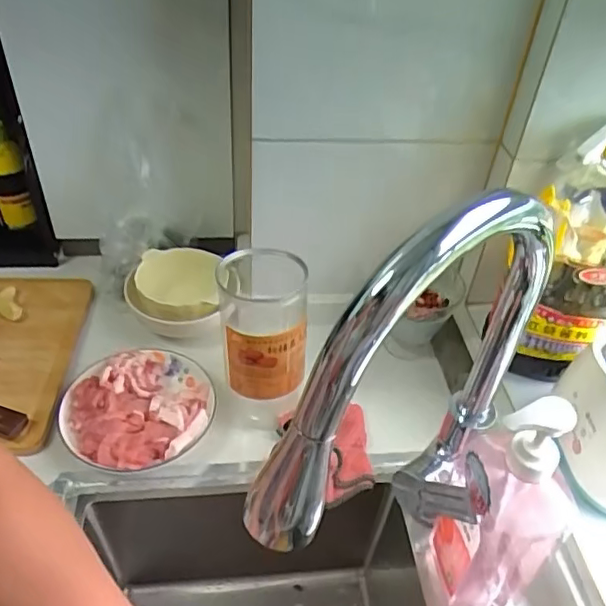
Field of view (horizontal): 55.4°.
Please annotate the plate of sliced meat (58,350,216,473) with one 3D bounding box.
[{"bbox_3d":[-0.195,0.127,0.695,0.178,0.056,0.163,2,42,-2],"label":"plate of sliced meat"}]

